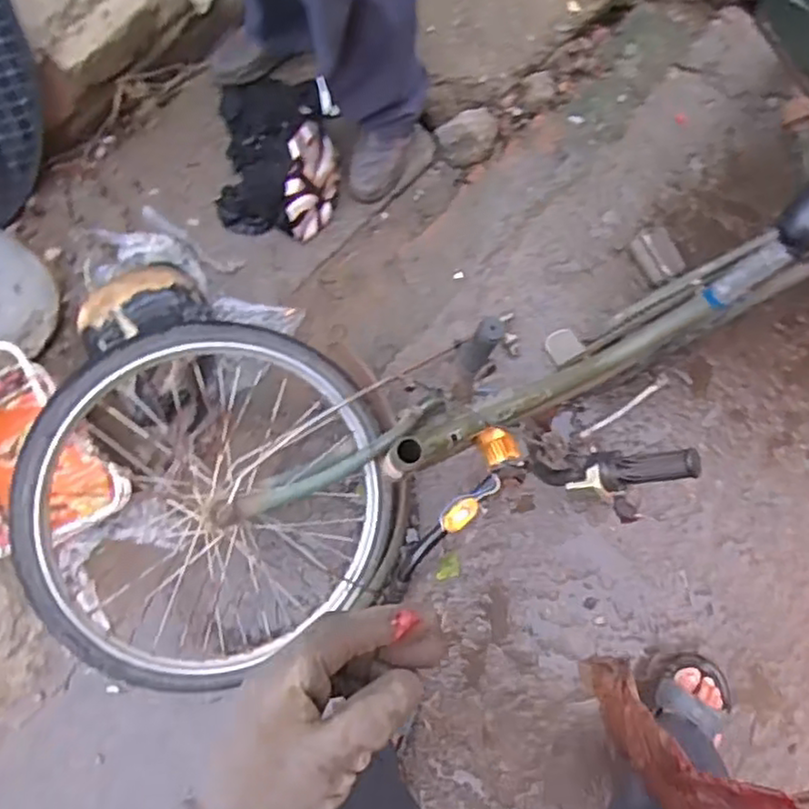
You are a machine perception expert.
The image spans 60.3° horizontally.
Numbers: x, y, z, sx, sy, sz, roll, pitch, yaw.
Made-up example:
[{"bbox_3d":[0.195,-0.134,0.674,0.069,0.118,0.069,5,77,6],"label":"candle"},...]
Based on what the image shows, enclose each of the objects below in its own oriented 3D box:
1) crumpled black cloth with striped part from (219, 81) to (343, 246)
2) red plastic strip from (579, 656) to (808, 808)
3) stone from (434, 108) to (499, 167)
[{"bbox_3d":[-0.240,-0.492,1.318,0.245,0.141,0.323,0,80,1],"label":"crumpled black cloth with striped part"},{"bbox_3d":[0.159,0.208,0.404,0.018,0.175,0.067,17,88,-23],"label":"red plastic strip"},{"bbox_3d":[0.123,-0.521,1.363,0.116,0.051,0.091,0,80,1],"label":"stone"}]

